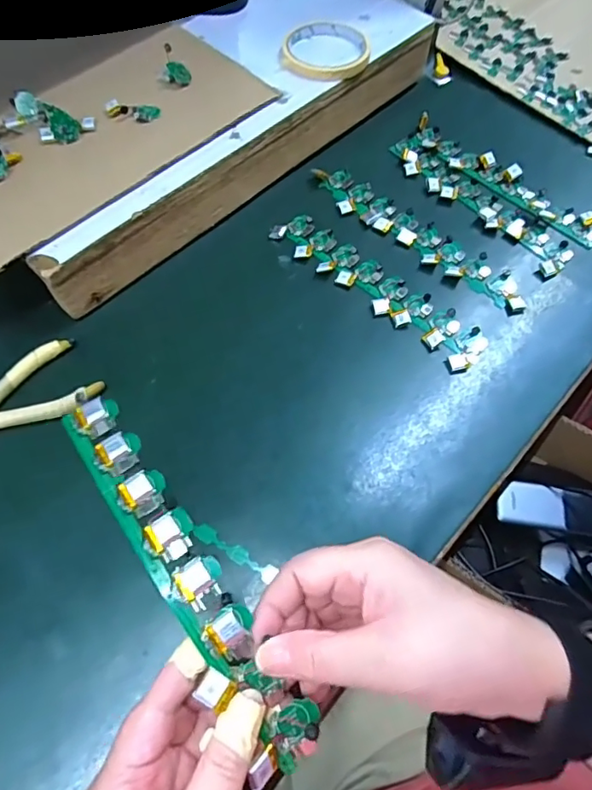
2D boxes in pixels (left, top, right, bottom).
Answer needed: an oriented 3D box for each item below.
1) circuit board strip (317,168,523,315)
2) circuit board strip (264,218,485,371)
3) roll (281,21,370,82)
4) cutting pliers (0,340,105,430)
[{"bbox_3d":[0.116,-0.156,0.497,0.238,0.013,0.047,40,69,15],"label":"circuit board strip"},{"bbox_3d":[0.074,-0.101,0.468,0.222,0.008,0.045,40,69,15],"label":"circuit board strip"},{"bbox_3d":[0.029,-0.346,0.513,0.086,0.011,0.089,0,62,0],"label":"roll"},{"bbox_3d":[-0.222,-0.002,0.402,0.126,0.012,0.064,-19,67,-12],"label":"cutting pliers"}]

